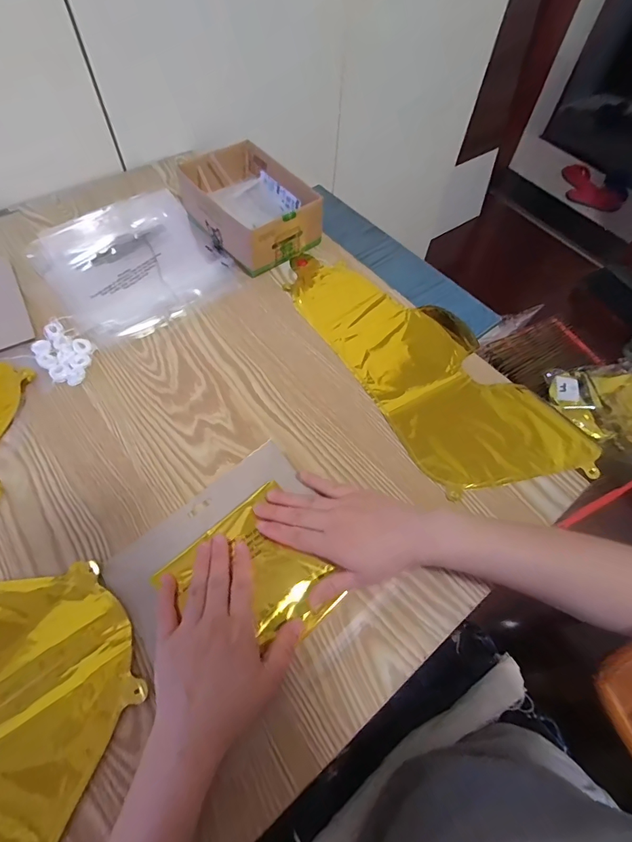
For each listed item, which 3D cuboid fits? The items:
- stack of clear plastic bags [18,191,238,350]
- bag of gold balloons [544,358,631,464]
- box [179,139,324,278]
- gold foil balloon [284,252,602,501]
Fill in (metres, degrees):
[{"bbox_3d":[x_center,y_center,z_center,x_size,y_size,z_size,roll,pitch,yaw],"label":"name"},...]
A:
[{"bbox_3d":[-0.250,-0.223,0.558,0.213,0.009,0.255,-35,67,-21],"label":"stack of clear plastic bags"},{"bbox_3d":[0.553,-0.020,0.721,0.200,0.038,0.215,-11,61,-8],"label":"bag of gold balloons"},{"bbox_3d":[-0.093,-0.300,0.574,0.123,0.072,0.184,-34,66,-21],"label":"box"},{"bbox_3d":[0.125,-0.085,0.500,0.185,0.014,0.416,-29,65,-19],"label":"gold foil balloon"}]

